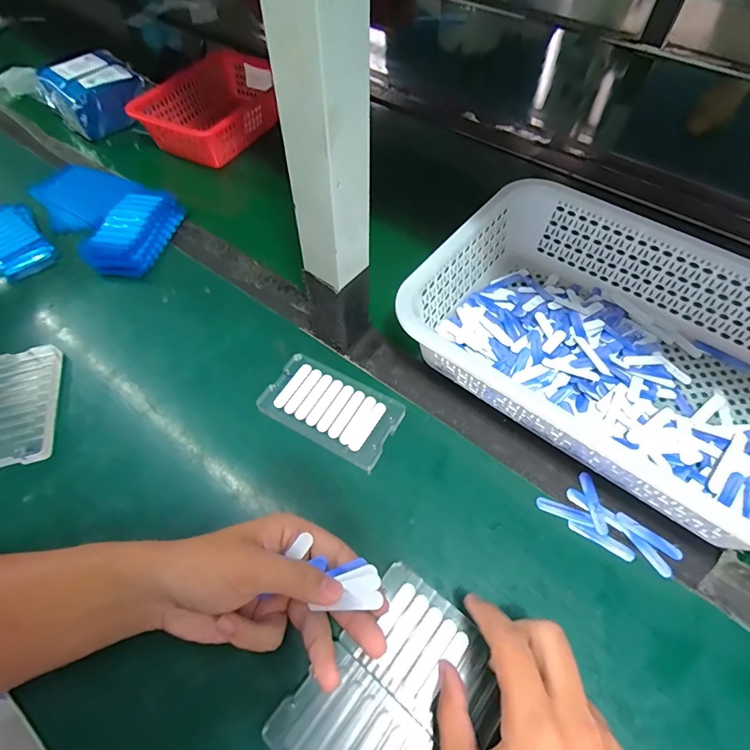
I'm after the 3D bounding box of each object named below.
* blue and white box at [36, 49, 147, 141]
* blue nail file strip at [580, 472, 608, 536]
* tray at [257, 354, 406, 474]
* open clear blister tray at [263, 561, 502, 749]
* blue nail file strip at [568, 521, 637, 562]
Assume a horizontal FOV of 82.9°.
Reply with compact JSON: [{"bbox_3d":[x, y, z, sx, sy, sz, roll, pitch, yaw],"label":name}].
[{"bbox_3d":[-0.427,-0.433,0.652,0.129,0.054,0.133,40,65,23],"label":"blue and white box"},{"bbox_3d":[0.178,0.103,0.346,0.009,0.004,0.051,-1,57,-2],"label":"blue nail file strip"},{"bbox_3d":[-0.041,0.030,0.389,0.122,0.010,0.070,26,60,14],"label":"tray"},{"bbox_3d":[0.017,0.211,0.271,0.114,0.014,0.133,35,63,19],"label":"open clear blister tray"},{"bbox_3d":[0.178,0.128,0.332,0.050,0.004,0.011,28,61,16],"label":"blue nail file strip"}]

